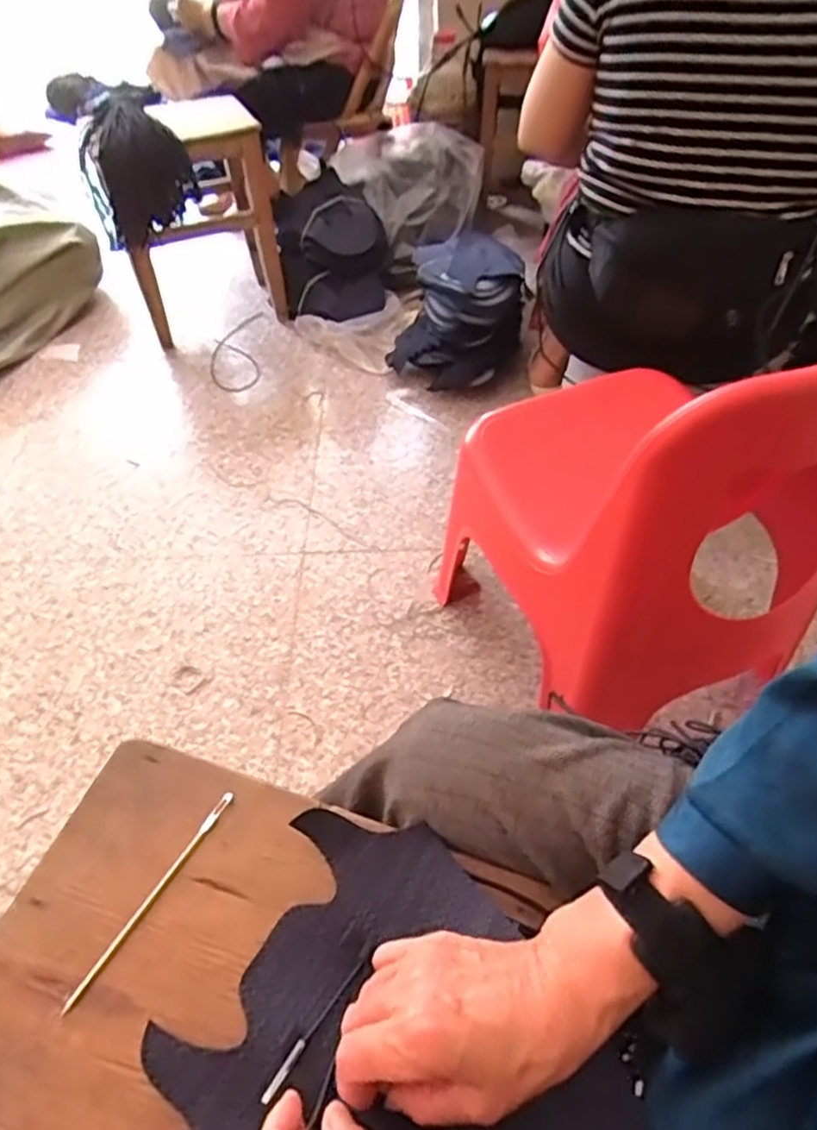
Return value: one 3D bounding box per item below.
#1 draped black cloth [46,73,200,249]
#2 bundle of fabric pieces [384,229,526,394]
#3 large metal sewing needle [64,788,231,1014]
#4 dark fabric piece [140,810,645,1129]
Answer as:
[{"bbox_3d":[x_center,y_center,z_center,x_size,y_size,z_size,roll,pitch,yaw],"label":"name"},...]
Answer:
[{"bbox_3d":[-0.578,-0.837,1.430,0.202,0.272,0.164,-24,53,-19],"label":"draped black cloth"},{"bbox_3d":[0.112,-0.548,1.496,0.260,0.218,0.307,16,51,15],"label":"bundle of fabric pieces"},{"bbox_3d":[-0.162,0.209,0.437,0.007,0.010,0.146,25,54,21],"label":"large metal sewing needle"},{"bbox_3d":[0.000,0.262,0.367,0.241,0.020,0.197,27,55,22],"label":"dark fabric piece"}]

